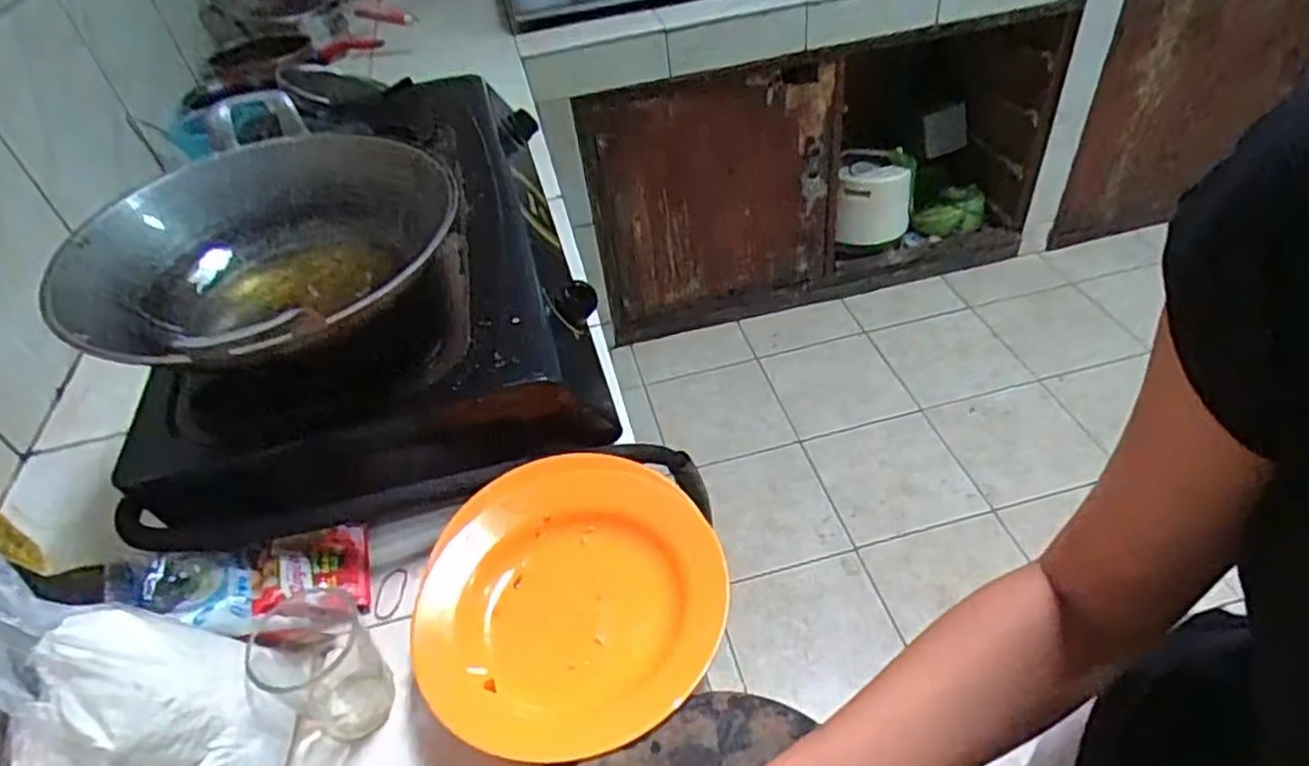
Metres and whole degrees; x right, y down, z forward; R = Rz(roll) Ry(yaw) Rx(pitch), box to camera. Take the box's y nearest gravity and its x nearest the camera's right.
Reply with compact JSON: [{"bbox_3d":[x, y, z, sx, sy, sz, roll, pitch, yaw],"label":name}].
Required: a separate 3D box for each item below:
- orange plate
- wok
[{"bbox_3d":[-0.059,0.146,0.523,0.209,0.044,0.203,-4,43,4],"label":"orange plate"},{"bbox_3d":[-0.302,-0.094,0.595,0.281,0.094,0.264,-4,43,4],"label":"wok"}]

